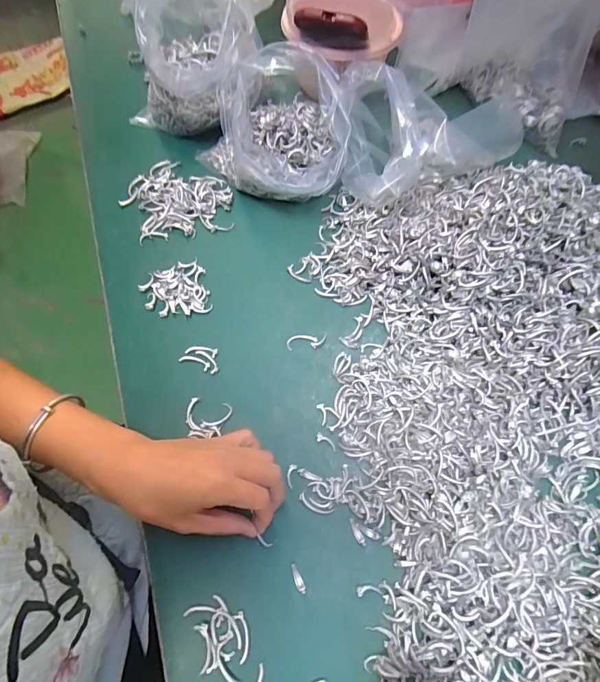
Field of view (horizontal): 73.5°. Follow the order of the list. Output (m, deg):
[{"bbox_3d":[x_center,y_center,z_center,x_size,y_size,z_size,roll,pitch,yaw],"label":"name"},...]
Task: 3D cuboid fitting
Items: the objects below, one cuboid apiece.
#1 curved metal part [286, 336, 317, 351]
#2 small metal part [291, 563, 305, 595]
[{"bbox_3d":[0.001,-0.001,0.398,0.030,0.004,0.014,-17,66,-10],"label":"curved metal part"},{"bbox_3d":[-0.002,0.183,0.308,0.006,0.004,0.022,-24,67,-13],"label":"small metal part"}]

